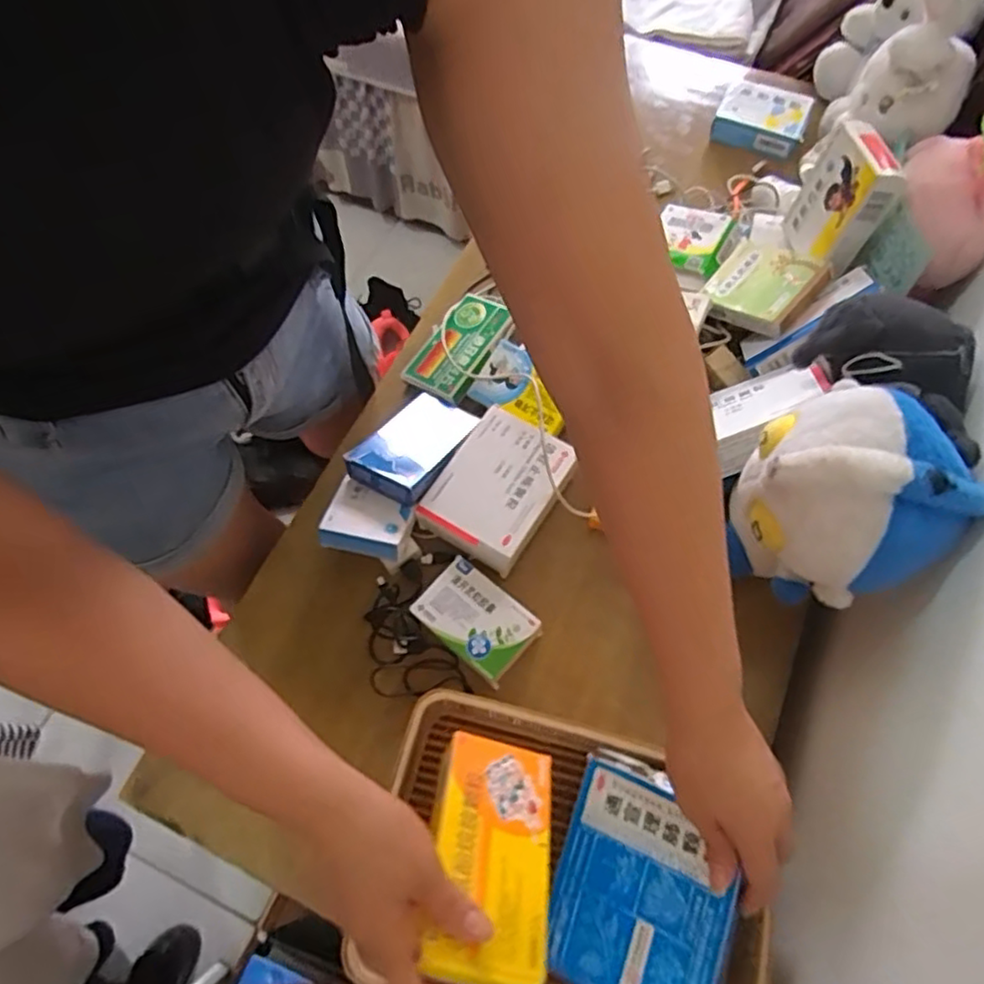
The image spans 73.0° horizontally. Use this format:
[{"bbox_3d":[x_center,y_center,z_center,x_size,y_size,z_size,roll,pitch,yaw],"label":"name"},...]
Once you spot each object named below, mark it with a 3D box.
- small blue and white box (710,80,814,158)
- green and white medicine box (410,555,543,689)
[{"bbox_3d":[0.362,-0.500,0.895,0.113,0.044,0.096,26,66,10],"label":"small blue and white box"},{"bbox_3d":[-0.015,0.119,0.615,0.104,0.033,0.070,40,70,16],"label":"green and white medicine box"}]

